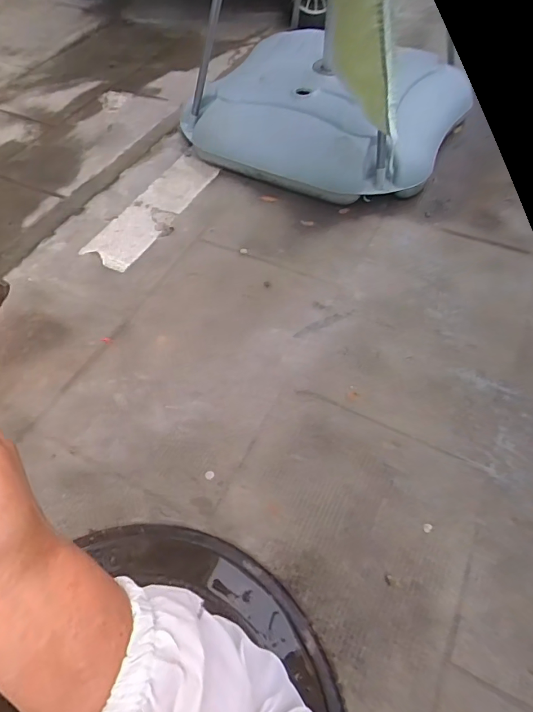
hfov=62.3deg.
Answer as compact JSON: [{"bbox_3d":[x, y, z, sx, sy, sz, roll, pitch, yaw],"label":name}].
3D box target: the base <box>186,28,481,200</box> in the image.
[{"bbox_3d":[0.165,-0.698,1.270,0.697,0.168,0.519,25,60,18],"label":"base"}]

